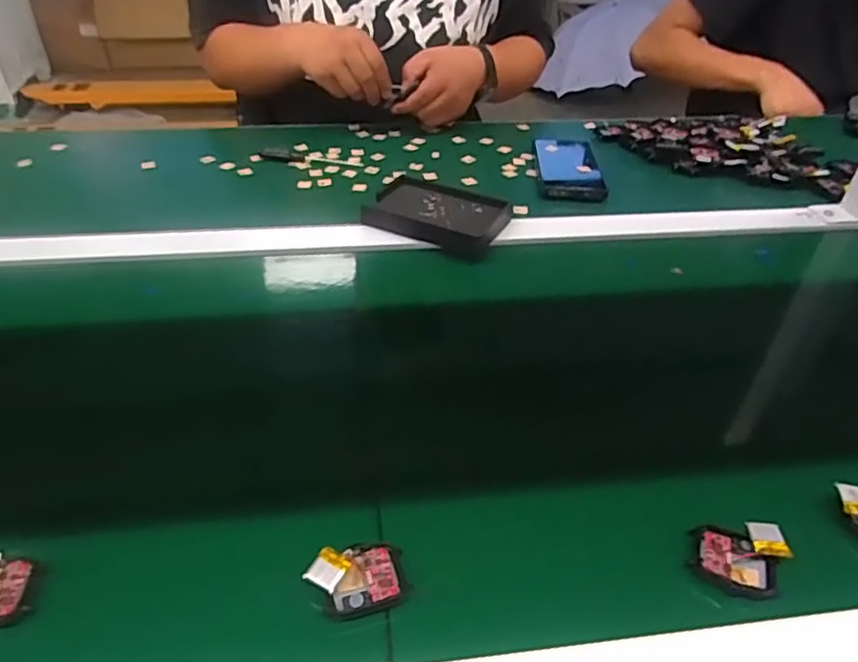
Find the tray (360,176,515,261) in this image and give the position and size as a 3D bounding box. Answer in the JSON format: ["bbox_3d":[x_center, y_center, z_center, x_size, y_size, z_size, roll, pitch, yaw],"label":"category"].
[{"bbox_3d":[0.010,-0.127,0.661,0.139,0.020,0.104,19,43,18],"label":"tray"}]

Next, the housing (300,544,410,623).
[{"bbox_3d":[-0.038,0.137,0.345,0.052,0.015,0.038,-14,43,-18],"label":"housing"}]

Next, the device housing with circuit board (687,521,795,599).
[{"bbox_3d":[0.182,0.130,0.363,0.049,0.013,0.043,15,42,14],"label":"device housing with circuit board"}]

